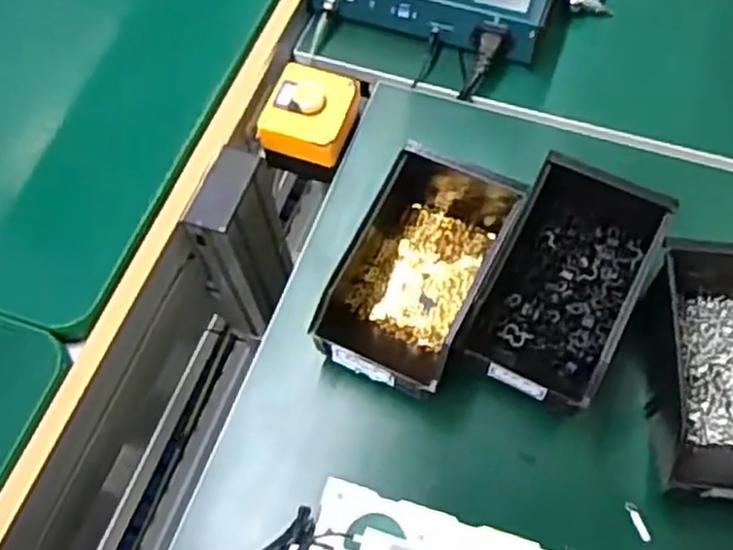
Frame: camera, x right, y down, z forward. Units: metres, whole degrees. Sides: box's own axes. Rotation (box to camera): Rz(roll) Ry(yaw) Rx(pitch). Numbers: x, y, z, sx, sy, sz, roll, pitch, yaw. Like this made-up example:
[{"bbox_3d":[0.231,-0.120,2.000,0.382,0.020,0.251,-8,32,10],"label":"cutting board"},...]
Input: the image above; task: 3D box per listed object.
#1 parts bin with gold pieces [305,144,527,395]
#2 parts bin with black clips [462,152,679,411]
[{"bbox_3d":[0.042,-0.007,0.568,0.106,0.075,0.188,24,66,14],"label":"parts bin with gold pieces"},{"bbox_3d":[0.152,0.004,0.554,0.102,0.062,0.185,24,66,14],"label":"parts bin with black clips"}]

